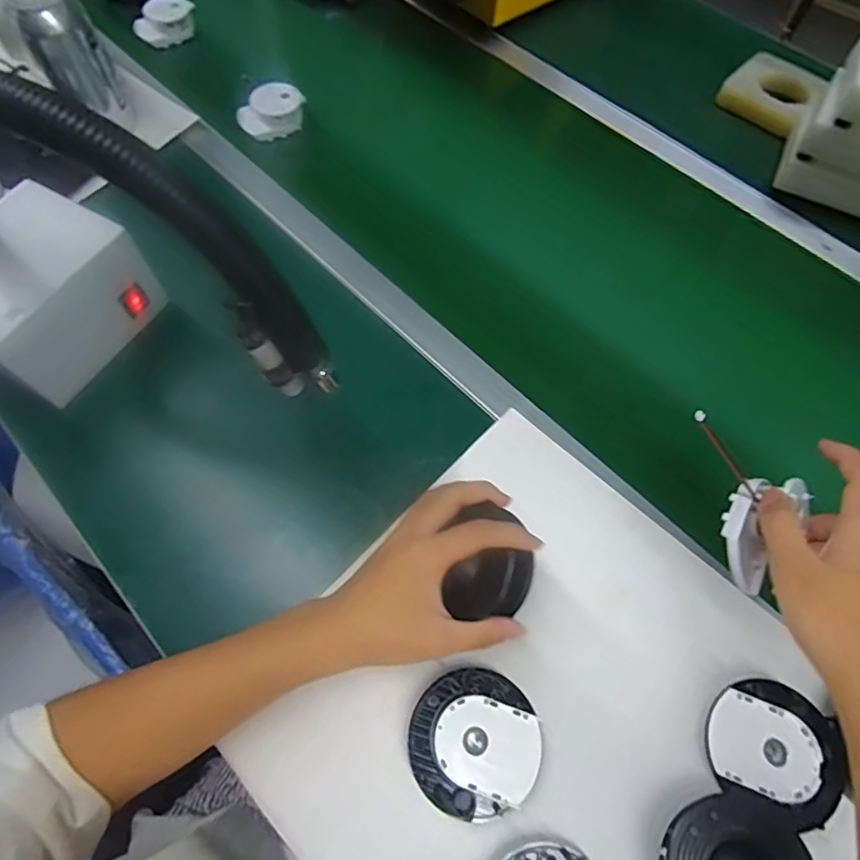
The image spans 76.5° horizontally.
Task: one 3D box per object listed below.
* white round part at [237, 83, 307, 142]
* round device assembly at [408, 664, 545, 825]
[{"bbox_3d":[-0.209,-0.408,0.707,0.059,0.048,0.088,40,69,17],"label":"white round part"},{"bbox_3d":[0.033,0.235,0.414,0.093,0.038,0.094,1,63,-1],"label":"round device assembly"}]

